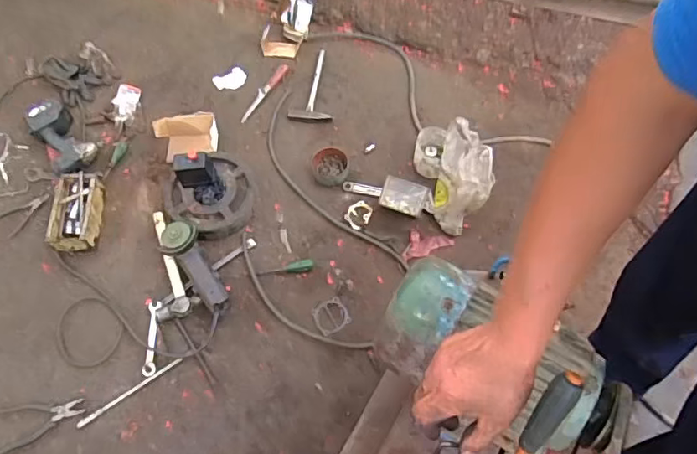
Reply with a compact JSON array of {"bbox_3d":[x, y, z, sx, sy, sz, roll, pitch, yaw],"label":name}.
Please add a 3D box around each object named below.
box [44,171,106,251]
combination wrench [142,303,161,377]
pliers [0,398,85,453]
[{"bbox_3d":[-0.744,-0.045,1.468,0.135,0.057,0.244,-4,62,1],"label":"box"},{"bbox_3d":[-0.482,0.271,1.307,0.033,0.014,0.180,-4,62,0],"label":"combination wrench"},{"bbox_3d":[-0.708,0.435,1.228,0.180,0.016,0.100,-21,64,-8],"label":"pliers"}]

